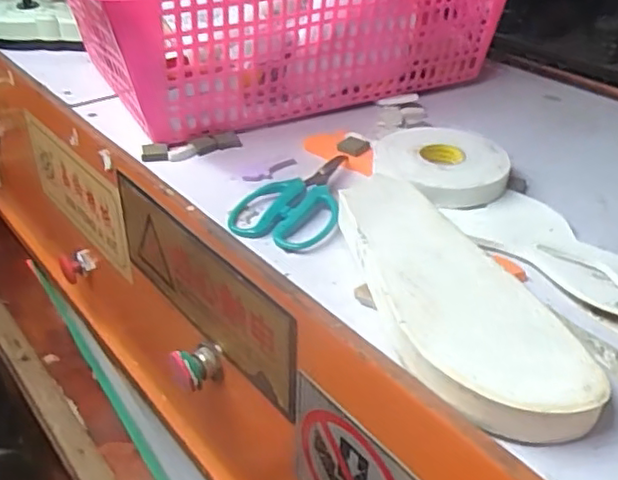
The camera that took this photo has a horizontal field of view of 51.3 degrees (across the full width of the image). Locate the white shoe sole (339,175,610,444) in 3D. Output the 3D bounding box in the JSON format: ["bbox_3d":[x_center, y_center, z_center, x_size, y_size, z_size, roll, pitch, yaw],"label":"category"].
[{"bbox_3d":[0.091,0.032,0.447,0.102,0.033,0.263,-9,35,-15],"label":"white shoe sole"}]

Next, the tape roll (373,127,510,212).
[{"bbox_3d":[0.120,-0.067,0.595,0.118,0.029,0.124,1,34,-1],"label":"tape roll"}]

